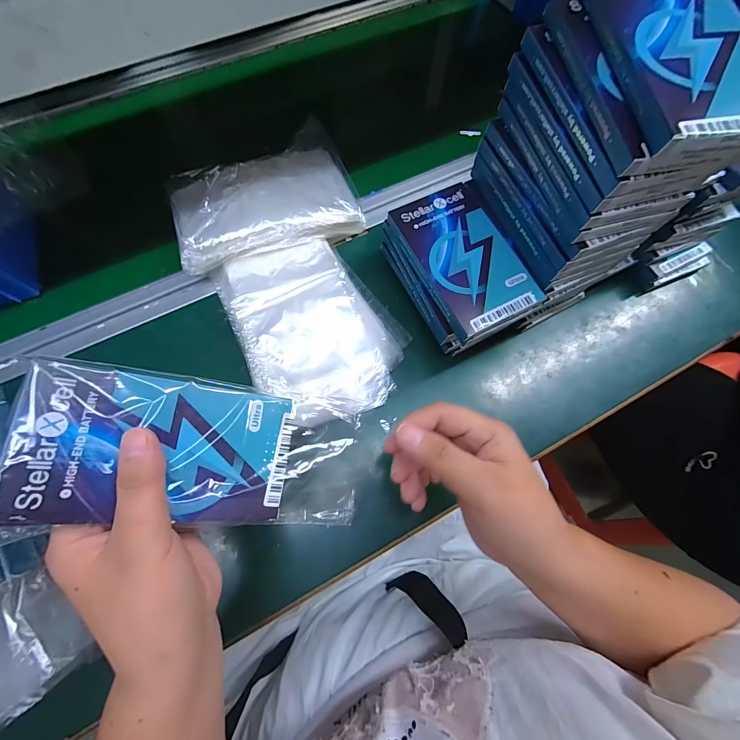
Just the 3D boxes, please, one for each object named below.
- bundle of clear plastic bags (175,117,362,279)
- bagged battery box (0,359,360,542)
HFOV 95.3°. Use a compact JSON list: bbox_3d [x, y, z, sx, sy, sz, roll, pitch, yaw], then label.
[{"bbox_3d":[-0.109,-0.188,0.353,0.187,0.032,0.130,-22,73,-8],"label":"bundle of clear plastic bags"},{"bbox_3d":[-0.088,0.053,0.208,0.192,0.023,0.082,18,67,-33],"label":"bagged battery box"}]

